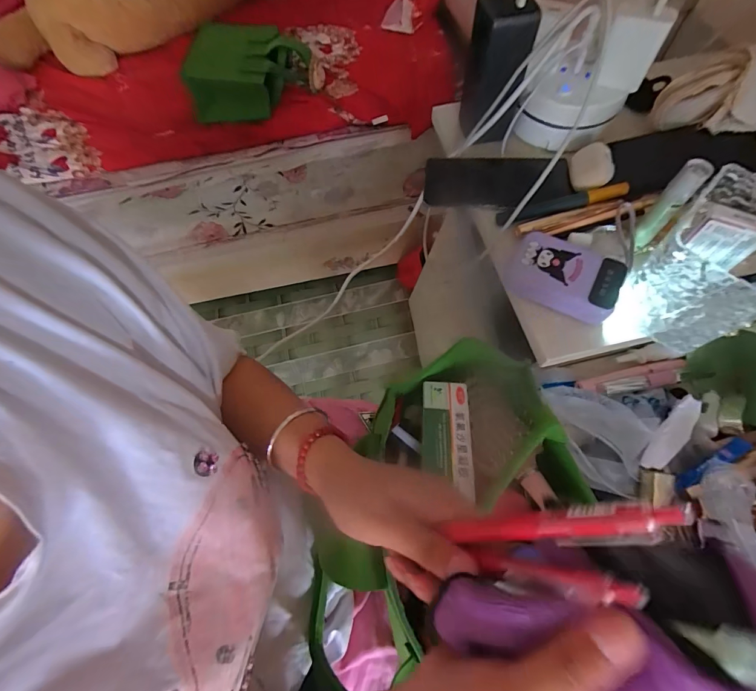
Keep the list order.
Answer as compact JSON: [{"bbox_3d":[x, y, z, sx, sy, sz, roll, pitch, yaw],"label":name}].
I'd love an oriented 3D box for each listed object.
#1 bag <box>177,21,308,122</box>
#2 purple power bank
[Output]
[{"bbox_3d":[-0.287,-0.627,0.848,0.254,0.096,0.213,2,66,3],"label":"bag"},{"bbox_3d":[0.174,-0.066,0.351,0.096,0.019,0.066,26,70,13],"label":"purple power bank"}]

